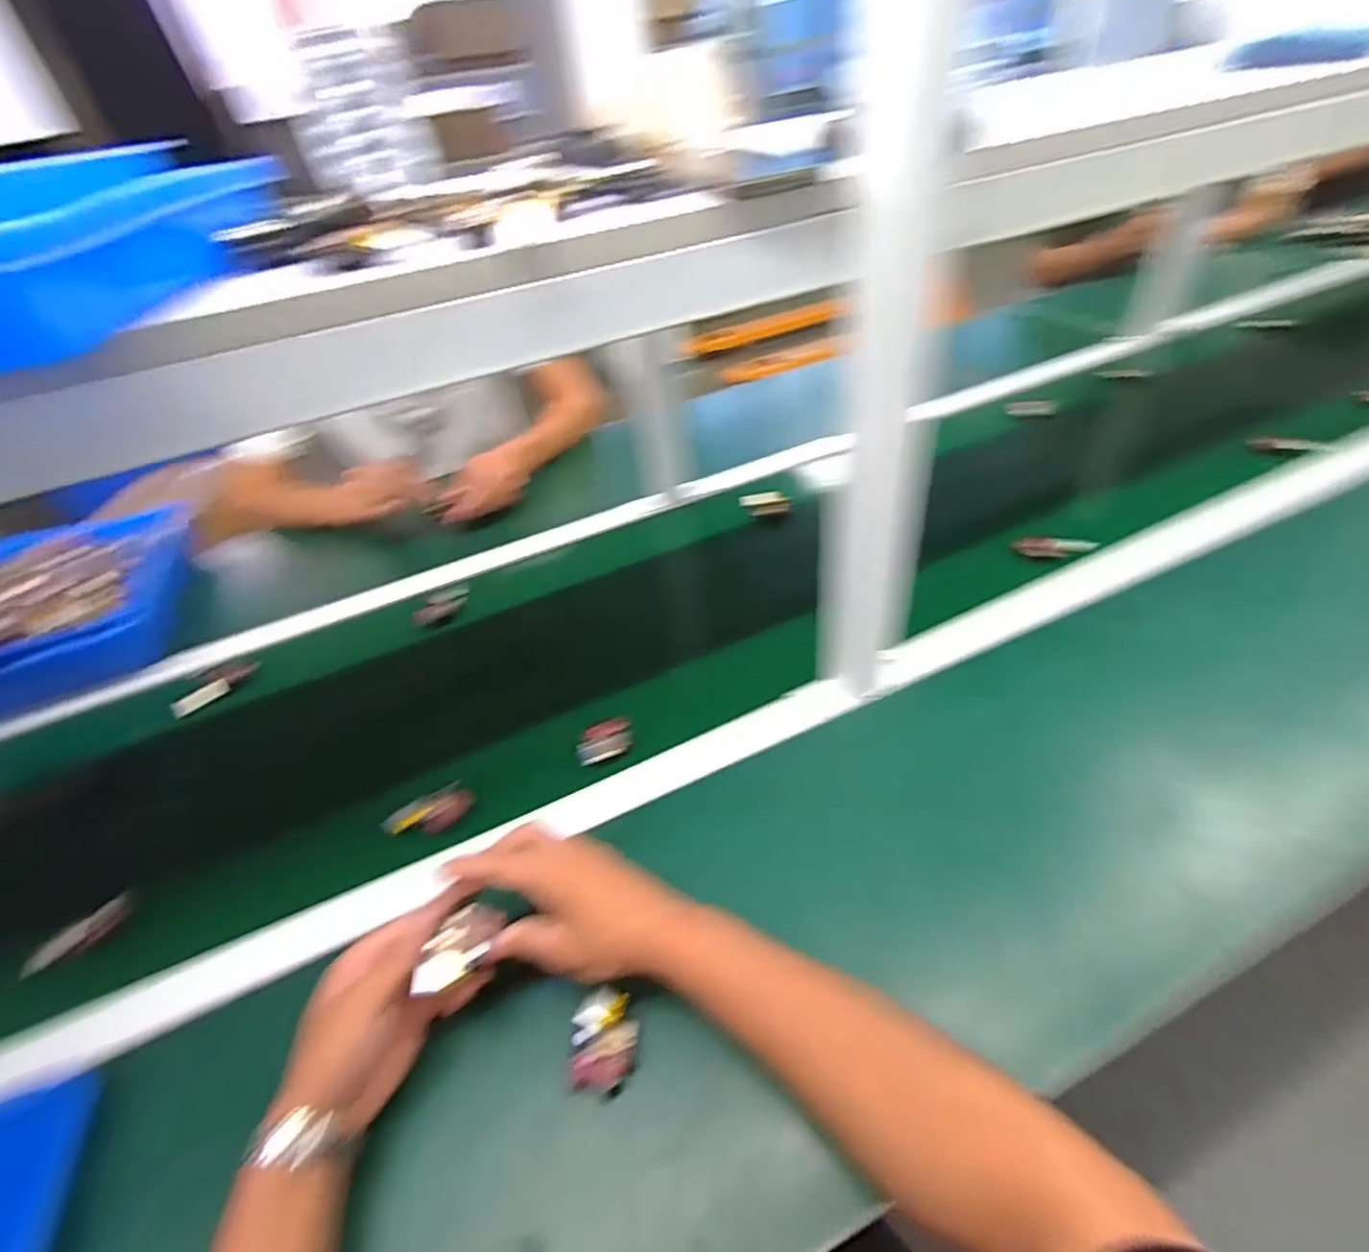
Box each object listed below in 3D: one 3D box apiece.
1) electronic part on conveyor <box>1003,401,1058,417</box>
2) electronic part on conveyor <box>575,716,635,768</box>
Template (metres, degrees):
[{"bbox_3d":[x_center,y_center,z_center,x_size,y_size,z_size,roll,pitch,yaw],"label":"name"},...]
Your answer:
[{"bbox_3d":[0.540,-0.340,0.997,0.074,0.022,0.016,18,46,43],"label":"electronic part on conveyor"},{"bbox_3d":[-0.075,0.107,0.604,0.056,0.009,0.047,-17,42,-10],"label":"electronic part on conveyor"}]

